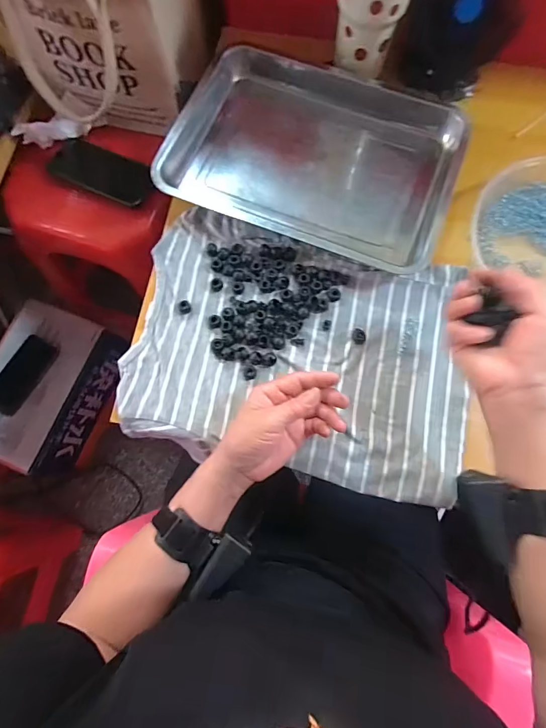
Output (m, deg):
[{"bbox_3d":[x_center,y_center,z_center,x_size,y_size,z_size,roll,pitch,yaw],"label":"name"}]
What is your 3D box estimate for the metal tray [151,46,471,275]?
[{"bbox_3d":[0.056,-0.277,0.493,0.348,0.036,0.279,20,77,6],"label":"metal tray"}]

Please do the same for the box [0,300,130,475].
[{"bbox_3d":[-0.508,0.062,0.877,0.203,0.192,0.332,20,78,5],"label":"box"}]

